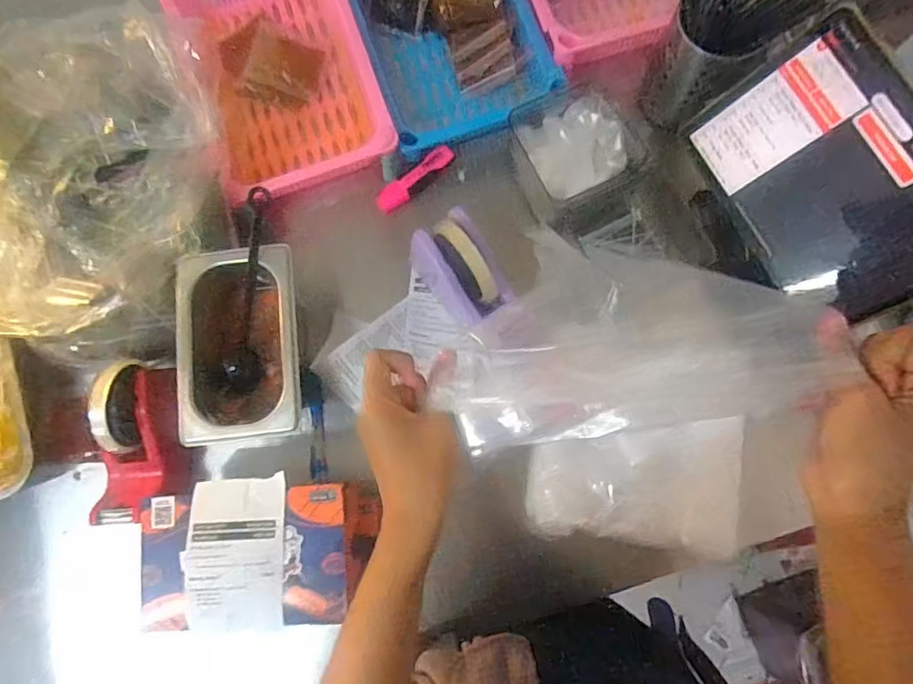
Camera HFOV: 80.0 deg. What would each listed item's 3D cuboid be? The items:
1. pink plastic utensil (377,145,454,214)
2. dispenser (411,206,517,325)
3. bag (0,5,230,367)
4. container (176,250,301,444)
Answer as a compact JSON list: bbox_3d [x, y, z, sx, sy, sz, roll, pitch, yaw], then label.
[{"bbox_3d":[-0.045,-0.184,0.612,0.101,0.026,0.021,-37,81,-6],"label":"pink plastic utensil"},{"bbox_3d":[0.005,-0.069,0.542,0.060,0.091,0.120,-31,80,-5],"label":"dispenser"},{"bbox_3d":[-0.346,-0.132,0.493,0.220,0.122,0.274,10,79,3],"label":"bag"},{"bbox_3d":[-0.201,0.007,0.527,0.110,0.083,0.175,-6,79,0],"label":"container"}]

